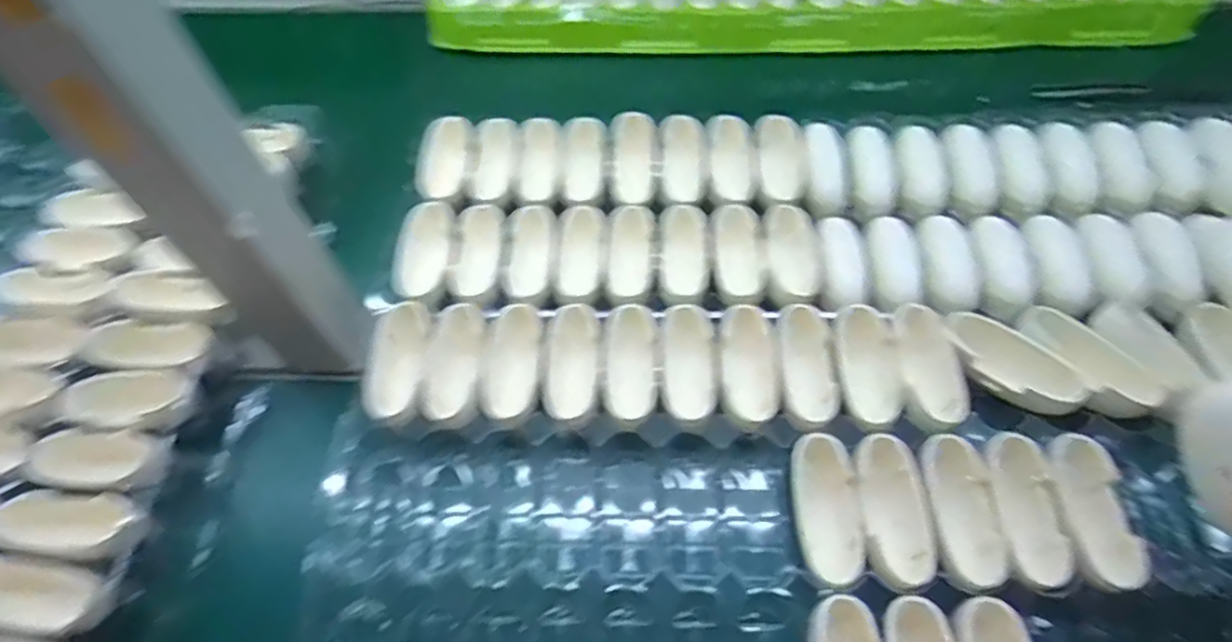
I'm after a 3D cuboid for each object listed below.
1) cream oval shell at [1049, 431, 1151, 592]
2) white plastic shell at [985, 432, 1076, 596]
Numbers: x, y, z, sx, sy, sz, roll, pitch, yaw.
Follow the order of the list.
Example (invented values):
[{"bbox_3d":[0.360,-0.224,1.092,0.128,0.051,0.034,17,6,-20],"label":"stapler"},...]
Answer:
[{"bbox_3d":[0.220,0.089,0.318,0.028,0.019,0.069,-1,59,2],"label":"cream oval shell"},{"bbox_3d":[0.190,0.089,0.318,0.029,0.018,0.071,0,59,3],"label":"white plastic shell"}]

